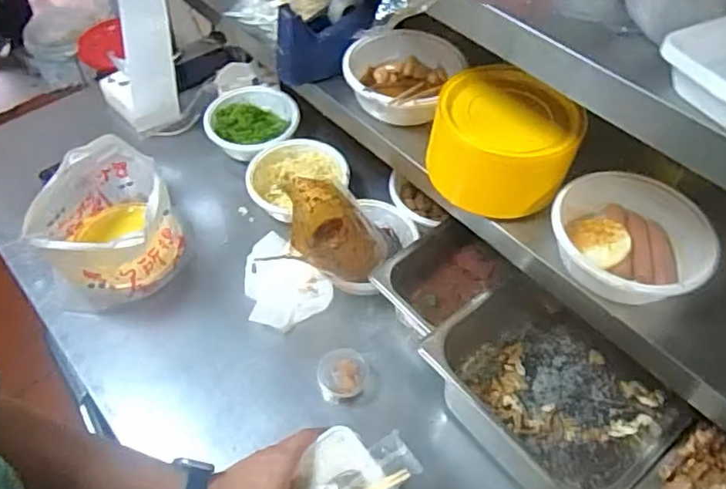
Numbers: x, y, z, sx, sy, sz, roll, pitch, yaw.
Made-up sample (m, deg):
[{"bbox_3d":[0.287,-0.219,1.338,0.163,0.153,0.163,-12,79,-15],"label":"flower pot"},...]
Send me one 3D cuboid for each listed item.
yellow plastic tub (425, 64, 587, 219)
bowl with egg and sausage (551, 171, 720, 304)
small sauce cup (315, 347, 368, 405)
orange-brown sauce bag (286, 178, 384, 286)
[{"bbox_3d":[0.171,-0.126,0.741,0.165,0.098,0.155,0,52,0],"label":"yellow plastic tub"},{"bbox_3d":[0.294,-0.004,0.674,0.171,0.067,0.164,0,52,0],"label":"bowl with egg and sausage"},{"bbox_3d":[-0.028,0.183,0.844,0.069,0.035,0.069,0,52,0],"label":"small sauce cup"},{"bbox_3d":[-0.037,-0.021,0.869,0.132,0.111,0.145,-13,53,-11],"label":"orange-brown sauce bag"}]

